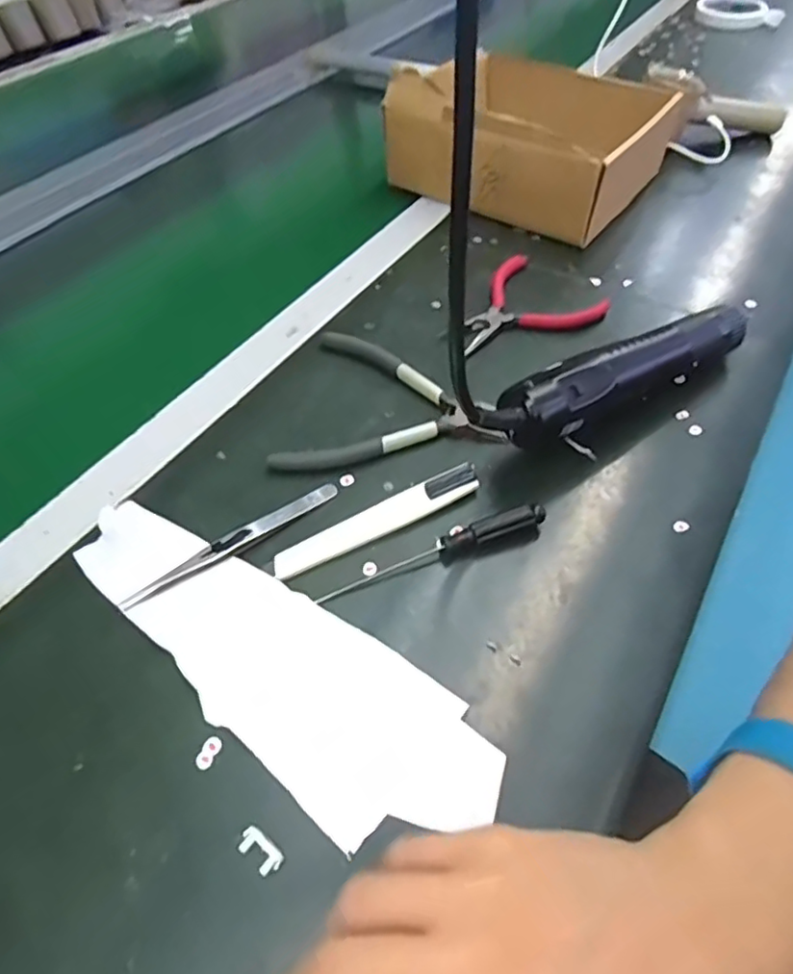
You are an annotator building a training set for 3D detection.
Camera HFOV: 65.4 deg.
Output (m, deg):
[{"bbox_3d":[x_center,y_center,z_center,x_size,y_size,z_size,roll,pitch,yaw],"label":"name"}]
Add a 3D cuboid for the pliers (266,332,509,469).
[{"bbox_3d":[-0.015,-0.066,0.418,0.144,0.012,0.122,-10,52,-6],"label":"pliers"}]

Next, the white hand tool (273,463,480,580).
[{"bbox_3d":[-0.009,0.018,0.350,0.126,0.009,0.019,-24,54,-16],"label":"white hand tool"}]

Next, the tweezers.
[{"bbox_3d":[-0.088,0.030,0.340,0.129,0.007,0.013,-31,57,-21],"label":"tweezers"}]

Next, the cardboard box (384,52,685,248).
[{"bbox_3d":[0.129,-0.331,0.576,0.201,0.094,0.185,29,57,24],"label":"cardboard box"}]

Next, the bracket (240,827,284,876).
[{"bbox_3d":[-0.055,0.146,0.249,0.019,0.005,0.010,34,60,25],"label":"bracket"}]

